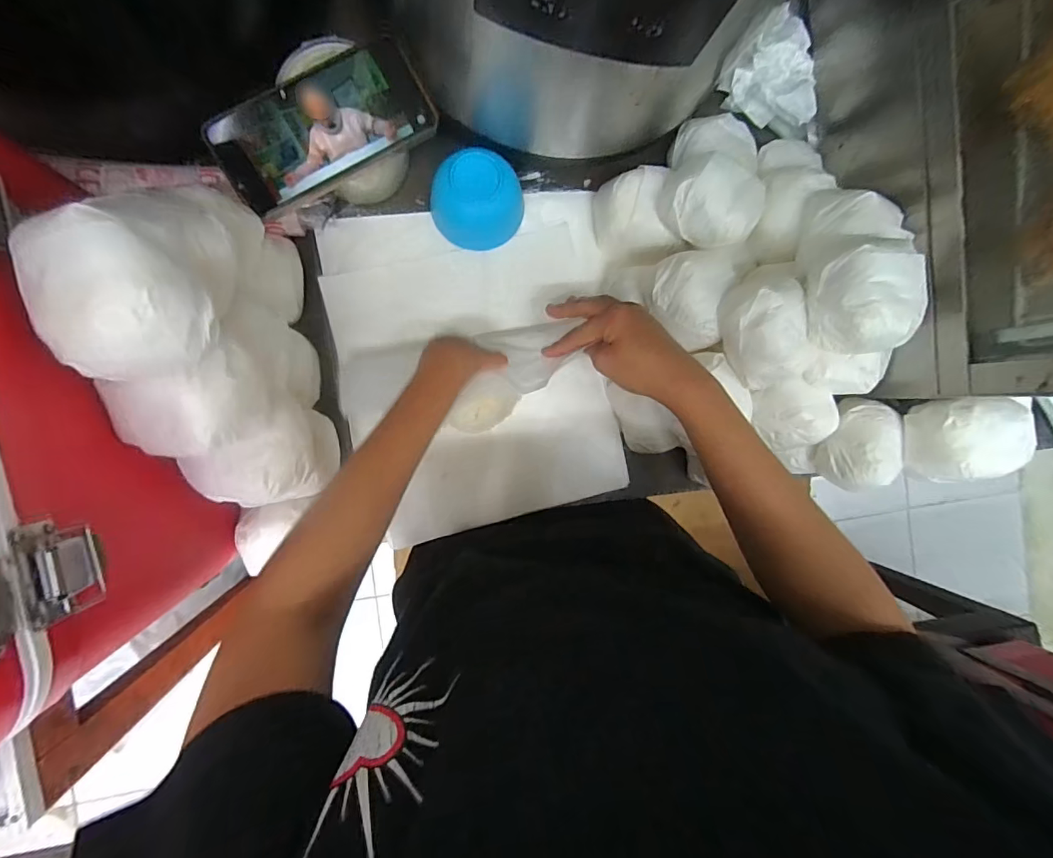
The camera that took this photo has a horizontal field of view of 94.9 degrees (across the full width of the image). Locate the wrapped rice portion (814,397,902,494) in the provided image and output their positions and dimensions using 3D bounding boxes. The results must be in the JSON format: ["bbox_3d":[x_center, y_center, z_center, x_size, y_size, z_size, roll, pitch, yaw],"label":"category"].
[{"bbox_3d":[0.311,0.014,0.446,0.058,0.046,0.083,-3,93,-8],"label":"wrapped rice portion"}]

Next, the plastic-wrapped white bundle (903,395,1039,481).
[{"bbox_3d":[0.375,0.007,0.411,0.065,0.051,0.068,-10,94,-7],"label":"plastic-wrapped white bundle"}]

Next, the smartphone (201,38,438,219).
[{"bbox_3d":[-0.156,-0.234,0.374,0.162,0.015,0.075,-30,96,-5],"label":"smartphone"}]

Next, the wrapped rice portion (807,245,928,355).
[{"bbox_3d":[0.256,-0.096,0.370,0.067,0.063,0.075,-3,93,-8],"label":"wrapped rice portion"}]

